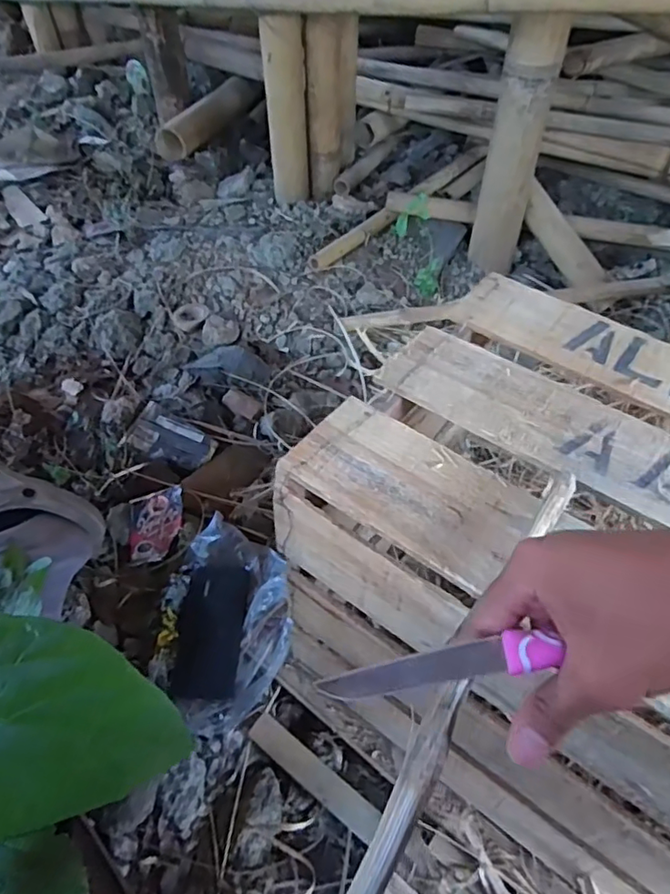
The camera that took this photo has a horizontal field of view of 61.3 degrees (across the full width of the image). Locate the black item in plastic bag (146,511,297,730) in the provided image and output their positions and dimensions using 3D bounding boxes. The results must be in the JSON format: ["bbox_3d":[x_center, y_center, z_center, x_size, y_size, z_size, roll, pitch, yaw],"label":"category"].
[{"bbox_3d":[-0.138,0.217,0.716,0.160,0.050,0.238,6,50,2],"label":"black item in plastic bag"}]

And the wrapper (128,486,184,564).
[{"bbox_3d":[-0.257,0.113,0.816,0.081,0.015,0.099,-14,66,8],"label":"wrapper"}]

